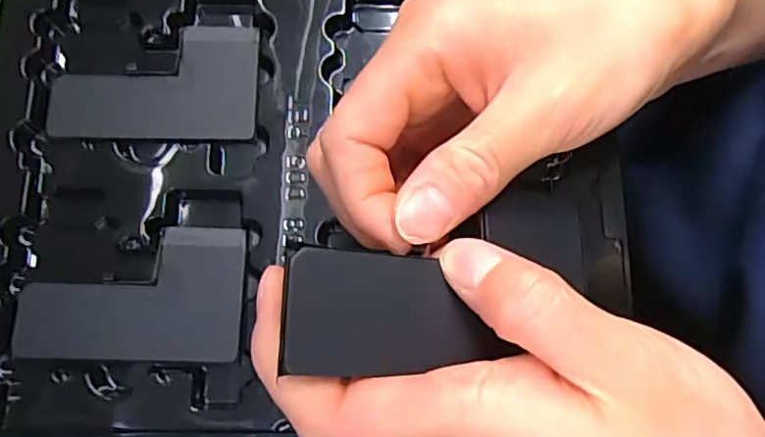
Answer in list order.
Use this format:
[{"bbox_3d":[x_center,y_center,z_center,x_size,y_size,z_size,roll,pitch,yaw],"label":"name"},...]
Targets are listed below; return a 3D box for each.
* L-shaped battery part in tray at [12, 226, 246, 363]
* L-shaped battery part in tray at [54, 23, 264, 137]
[{"bbox_3d":[-0.109,0.032,0.256,0.094,0.004,0.057,1,77,-1],"label":"L-shaped battery part in tray"},{"bbox_3d":[-0.107,-0.064,0.277,0.094,0.004,0.057,-1,77,-2],"label":"L-shaped battery part in tray"}]

